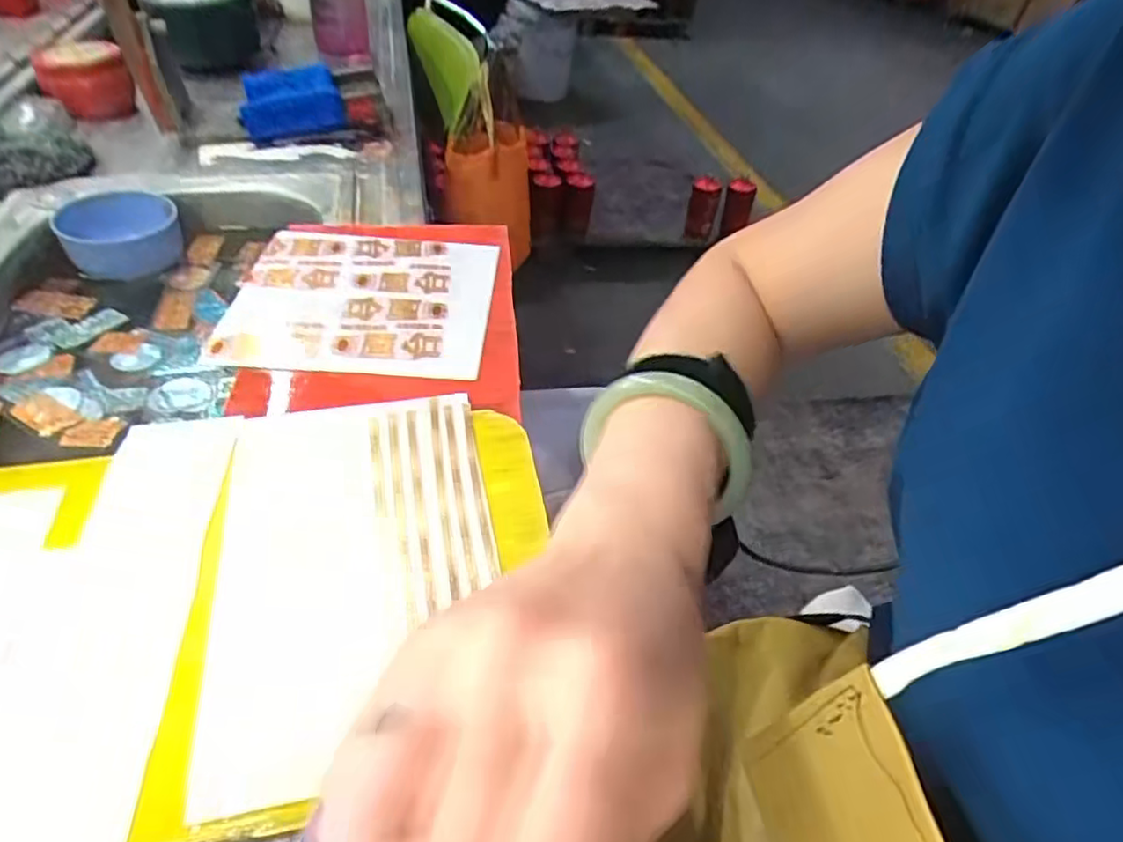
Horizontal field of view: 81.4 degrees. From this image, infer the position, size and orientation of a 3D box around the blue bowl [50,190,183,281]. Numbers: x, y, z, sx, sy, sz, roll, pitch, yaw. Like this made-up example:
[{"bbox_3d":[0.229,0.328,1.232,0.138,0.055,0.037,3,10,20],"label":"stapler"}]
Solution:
[{"bbox_3d":[-0.462,-0.199,0.690,0.109,0.045,0.100,-13,48,-21],"label":"blue bowl"}]

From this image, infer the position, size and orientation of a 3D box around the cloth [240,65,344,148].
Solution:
[{"bbox_3d":[-0.353,-0.412,0.849,0.122,0.049,0.113,-13,48,-20],"label":"cloth"}]

